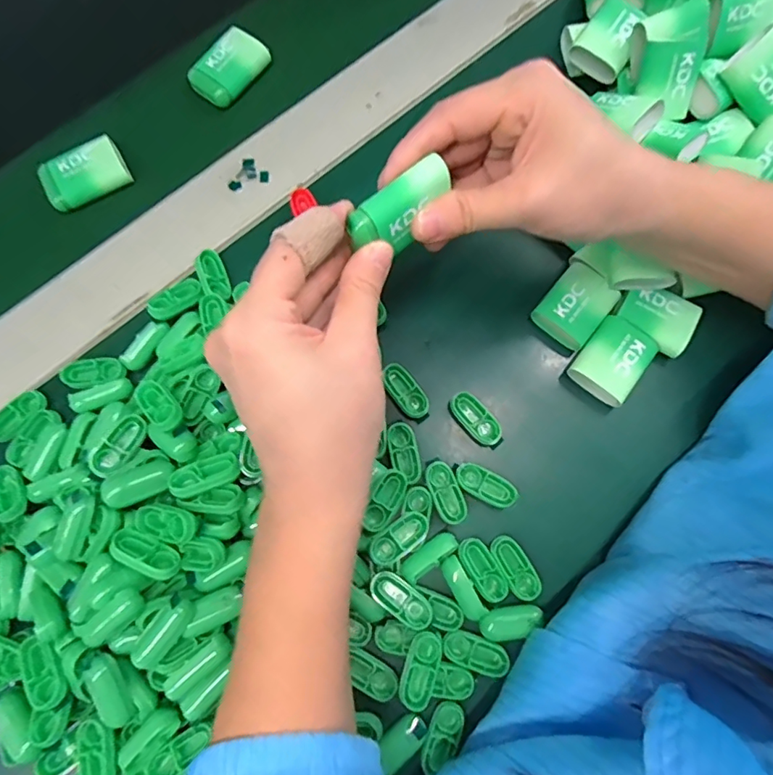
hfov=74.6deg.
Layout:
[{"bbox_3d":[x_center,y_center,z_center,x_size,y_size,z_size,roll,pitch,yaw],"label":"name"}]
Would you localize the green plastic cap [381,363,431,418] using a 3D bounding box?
[{"bbox_3d":[0.011,0.002,0.291,0.016,0.007,0.034,-38,78,-8],"label":"green plastic cap"}]

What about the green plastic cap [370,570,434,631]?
[{"bbox_3d":[0.008,0.107,0.257,0.034,0.009,0.016,36,79,9],"label":"green plastic cap"}]

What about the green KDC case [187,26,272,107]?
[{"bbox_3d":[-0.107,-0.216,0.343,0.034,0.011,0.052,37,79,9],"label":"green KDC case"}]

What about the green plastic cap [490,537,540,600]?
[{"bbox_3d":[0.069,0.095,0.269,0.016,0.004,0.034,-27,77,-6],"label":"green plastic cap"}]

